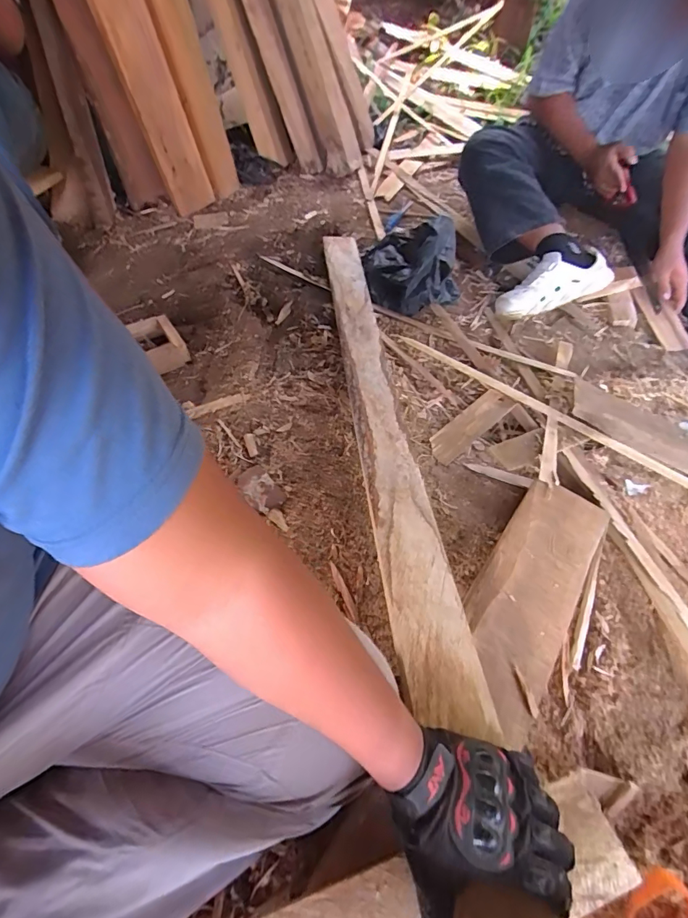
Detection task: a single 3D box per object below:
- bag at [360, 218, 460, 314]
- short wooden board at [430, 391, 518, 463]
[{"bbox_3d":[0.155,-0.490,1.033,0.198,0.135,0.305,-6,53,-9],"label":"bag"},{"bbox_3d":[0.233,-0.063,0.807,0.196,0.013,0.057,-37,67,-20],"label":"short wooden board"}]

